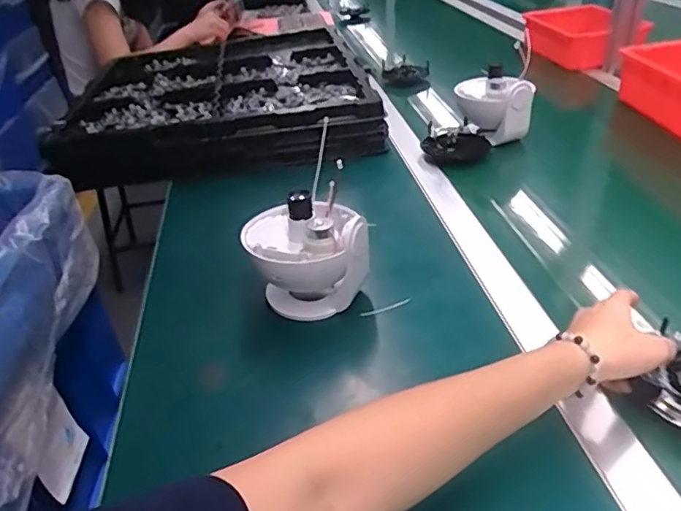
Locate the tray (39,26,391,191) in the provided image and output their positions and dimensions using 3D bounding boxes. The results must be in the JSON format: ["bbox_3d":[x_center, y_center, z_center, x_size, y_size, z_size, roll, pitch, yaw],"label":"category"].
[{"bbox_3d":[-0.225,-0.289,1.033,0.510,0.101,0.563,-11,34,-10],"label":"tray"}]

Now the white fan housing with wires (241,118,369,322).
[{"bbox_3d":[-0.035,-0.005,0.555,0.107,0.113,0.109,-13,34,-9],"label":"white fan housing with wires"}]

